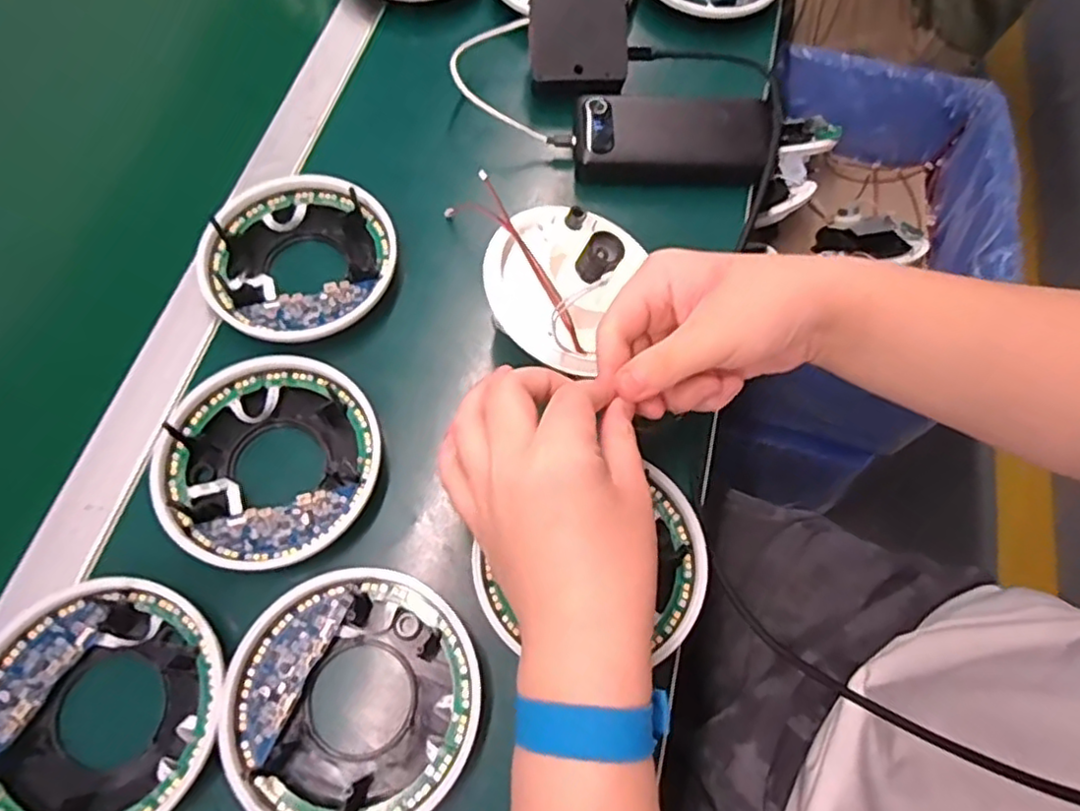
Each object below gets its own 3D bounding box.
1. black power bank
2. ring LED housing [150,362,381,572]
[{"bbox_3d":[0.105,-0.212,0.524,0.152,0.028,0.071,2,66,-1],"label":"black power bank"},{"bbox_3d":[-0.166,0.034,0.408,0.125,0.024,0.127,1,66,-1],"label":"ring LED housing"}]

